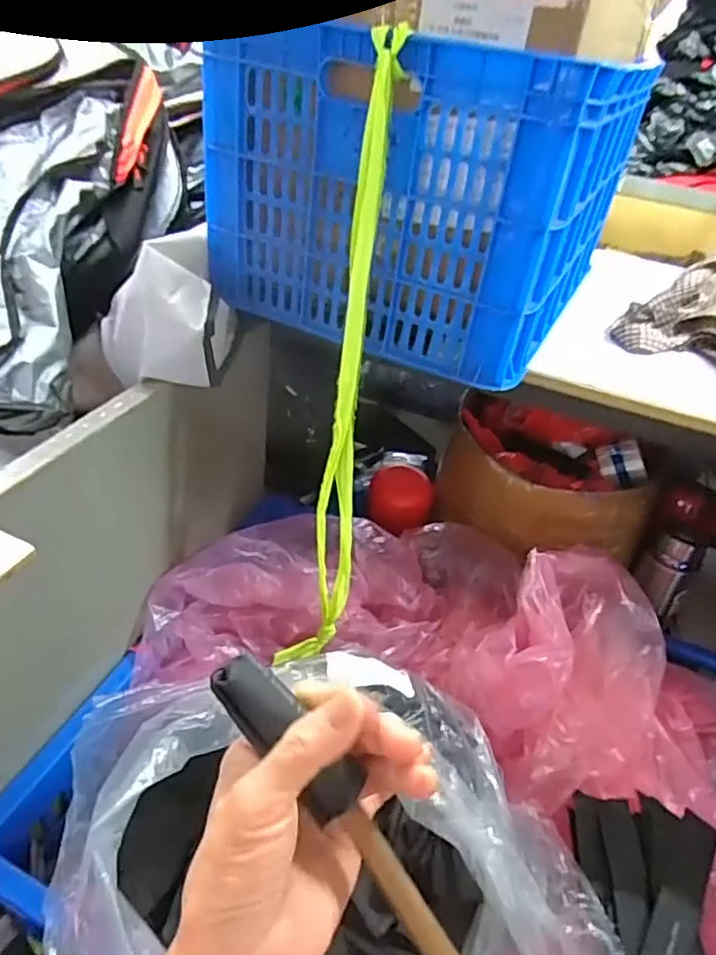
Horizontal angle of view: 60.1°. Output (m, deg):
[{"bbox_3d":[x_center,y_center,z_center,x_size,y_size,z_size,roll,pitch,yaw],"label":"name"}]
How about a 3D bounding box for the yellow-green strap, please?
[{"bbox_3d":[-0.012,-0.076,0.684,0.061,0.664,0.184,14,37,10],"label":"yellow-green strap"}]

